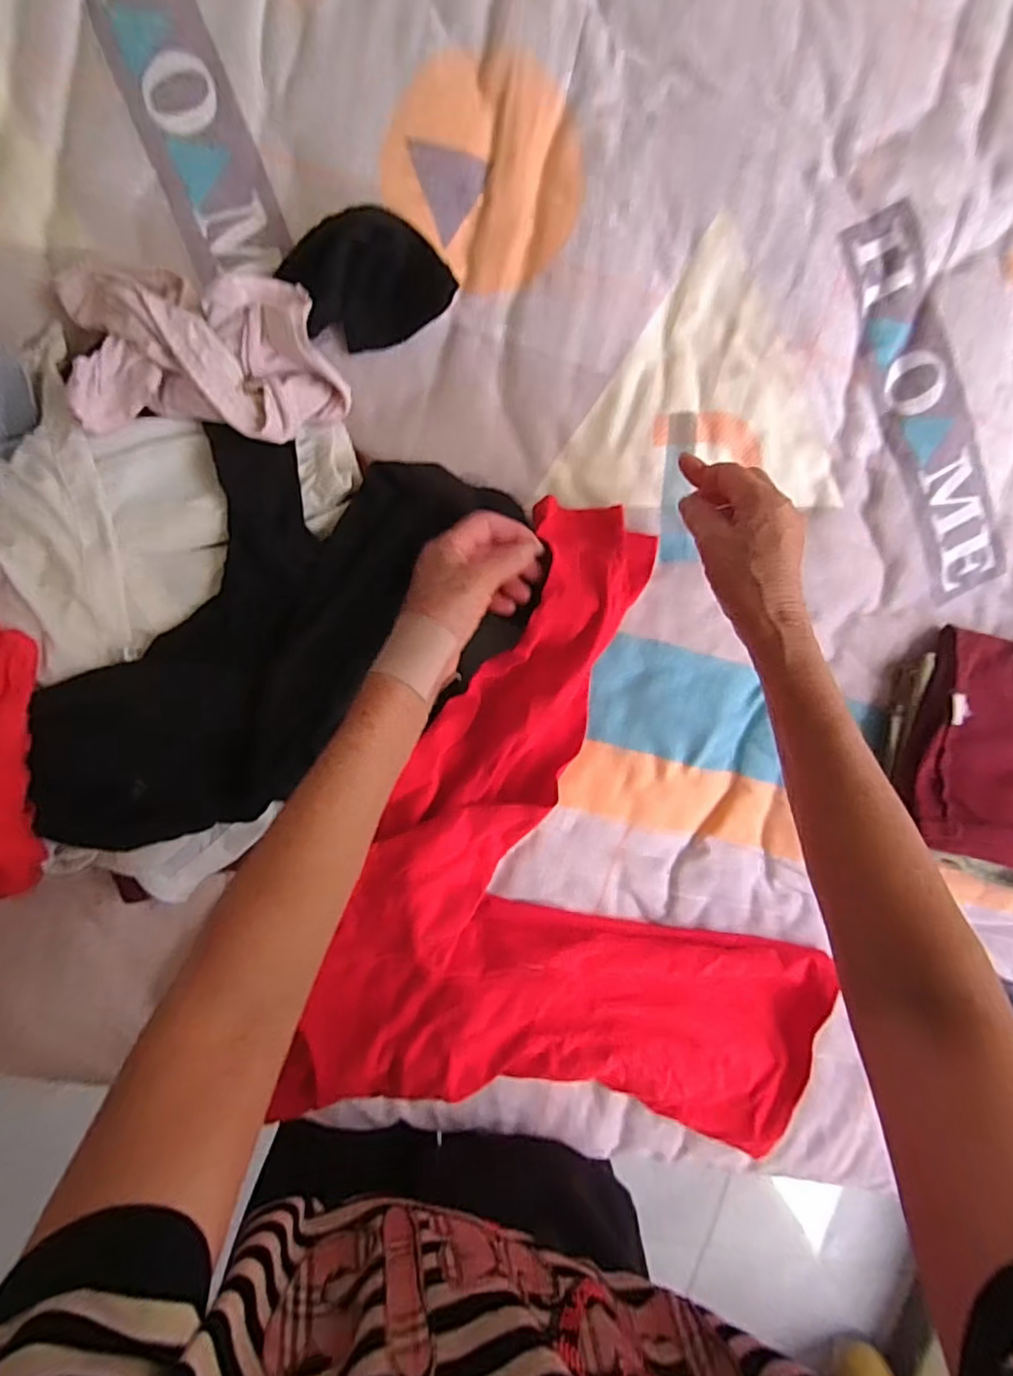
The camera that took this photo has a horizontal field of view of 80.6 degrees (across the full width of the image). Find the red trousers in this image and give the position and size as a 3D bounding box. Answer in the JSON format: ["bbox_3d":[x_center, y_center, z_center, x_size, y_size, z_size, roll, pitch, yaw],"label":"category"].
[{"bbox_3d":[0.109,0.154,0.487,0.417,0.058,0.496,21,95,-8],"label":"red trousers"}]

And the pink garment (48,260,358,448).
[{"bbox_3d":[-0.201,-0.221,0.399,0.178,0.061,0.107,1,97,-6],"label":"pink garment"}]

